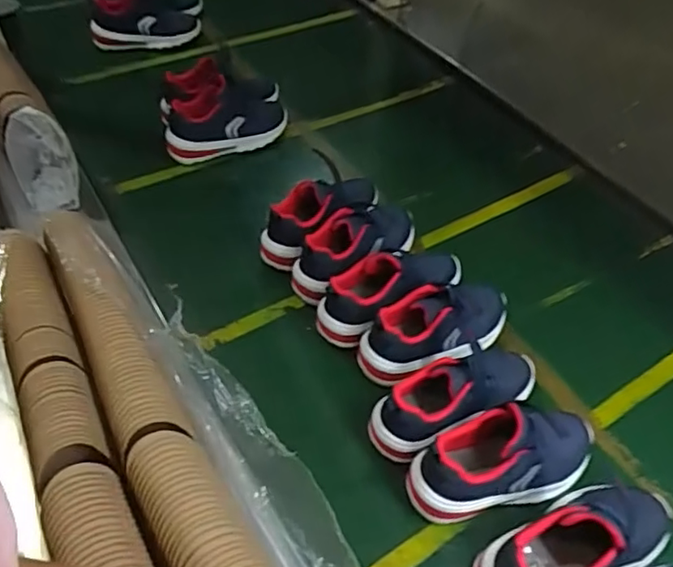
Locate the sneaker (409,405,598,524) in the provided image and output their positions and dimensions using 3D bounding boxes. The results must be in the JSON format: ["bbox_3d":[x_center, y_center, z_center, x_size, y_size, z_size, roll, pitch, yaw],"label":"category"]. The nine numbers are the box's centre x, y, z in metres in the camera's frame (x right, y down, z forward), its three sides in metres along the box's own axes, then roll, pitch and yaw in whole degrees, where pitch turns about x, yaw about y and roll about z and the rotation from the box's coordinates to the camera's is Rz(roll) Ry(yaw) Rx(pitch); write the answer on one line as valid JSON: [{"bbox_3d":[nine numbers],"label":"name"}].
[{"bbox_3d":[0.190,0.182,0.624,0.220,0.091,0.084,-7,50,-10],"label":"sneaker"}]

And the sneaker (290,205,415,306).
[{"bbox_3d":[0.039,-0.060,0.814,0.092,0.077,0.212,35,56,24],"label":"sneaker"}]

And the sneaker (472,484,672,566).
[{"bbox_3d":[0.246,0.250,0.571,0.229,0.119,0.086,-21,54,-20],"label":"sneaker"}]

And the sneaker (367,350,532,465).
[{"bbox_3d":[0.144,0.124,0.672,0.218,0.075,0.087,-26,56,-24],"label":"sneaker"}]

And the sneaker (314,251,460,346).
[{"bbox_3d":[0.079,0.003,0.768,0.219,0.093,0.086,-19,53,-19],"label":"sneaker"}]

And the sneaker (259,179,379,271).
[{"bbox_3d":[-0.007,-0.102,0.847,0.216,0.081,0.087,-35,59,-29],"label":"sneaker"}]

